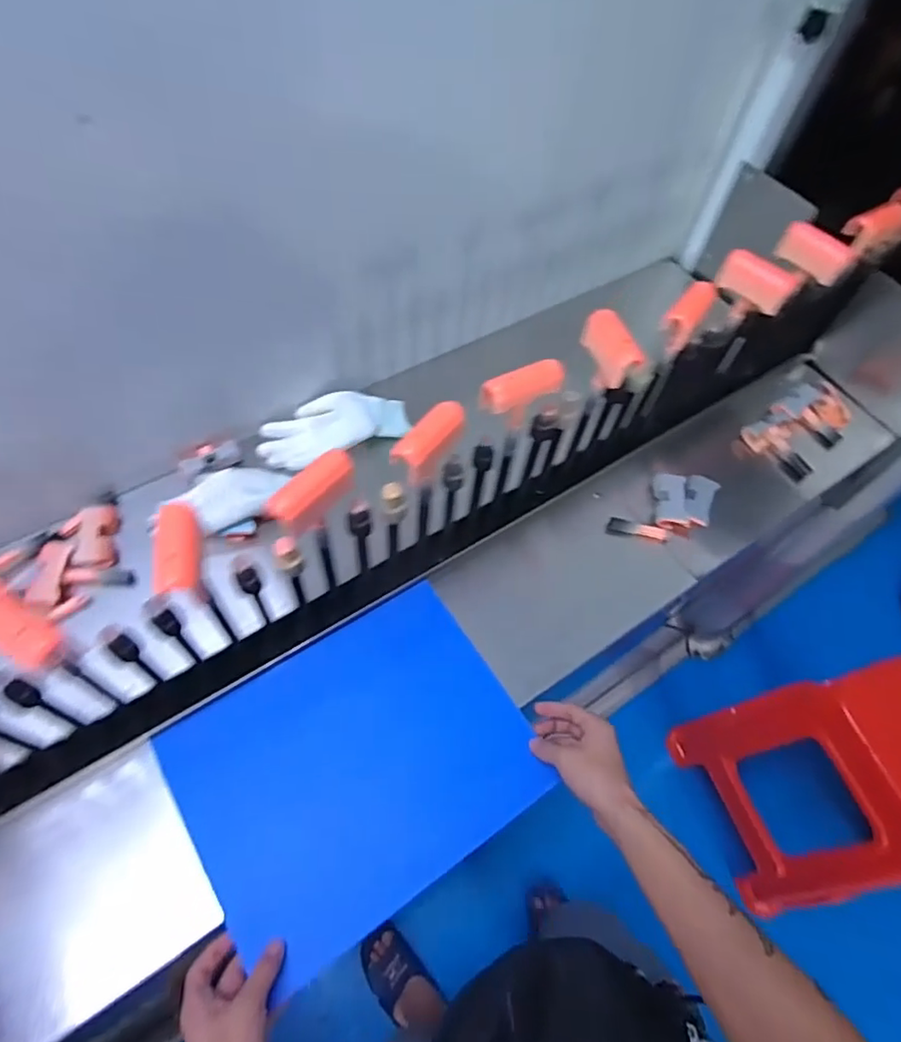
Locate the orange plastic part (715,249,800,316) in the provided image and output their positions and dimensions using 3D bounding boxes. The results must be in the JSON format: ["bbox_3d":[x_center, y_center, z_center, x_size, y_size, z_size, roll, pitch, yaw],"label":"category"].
[{"bbox_3d":[0.356,-0.281,0.701,0.019,0.045,0.087,-40,69,-24],"label":"orange plastic part"}]

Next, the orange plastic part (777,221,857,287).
[{"bbox_3d":[0.452,-0.334,0.743,0.086,0.046,0.024,41,64,19],"label":"orange plastic part"}]

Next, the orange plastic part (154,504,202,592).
[{"bbox_3d":[-0.209,0.018,0.456,0.029,0.029,0.074,-11,60,-11],"label":"orange plastic part"}]

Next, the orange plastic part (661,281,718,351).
[{"bbox_3d":[0.264,-0.229,0.669,0.032,0.041,0.091,34,63,15],"label":"orange plastic part"}]

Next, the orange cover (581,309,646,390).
[{"bbox_3d":[0.161,-0.176,0.625,0.030,0.064,0.081,-19,62,-15],"label":"orange cover"}]

